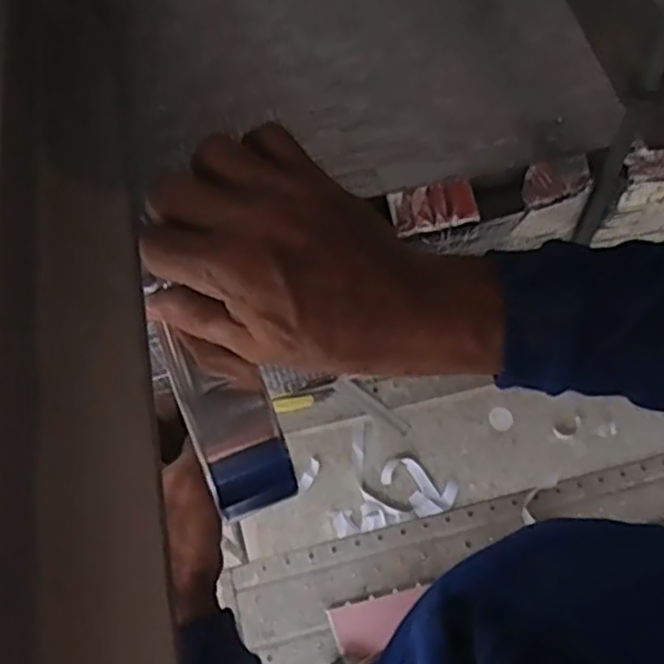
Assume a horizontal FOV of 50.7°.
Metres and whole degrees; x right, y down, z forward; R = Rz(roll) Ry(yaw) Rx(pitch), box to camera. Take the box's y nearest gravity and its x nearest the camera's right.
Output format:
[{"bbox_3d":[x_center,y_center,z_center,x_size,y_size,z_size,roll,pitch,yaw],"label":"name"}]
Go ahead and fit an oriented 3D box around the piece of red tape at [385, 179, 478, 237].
[{"bbox_3d":[0.055,-0.067,0.378,0.046,0.004,0.025,-14,92,-7],"label":"piece of red tape"}]

